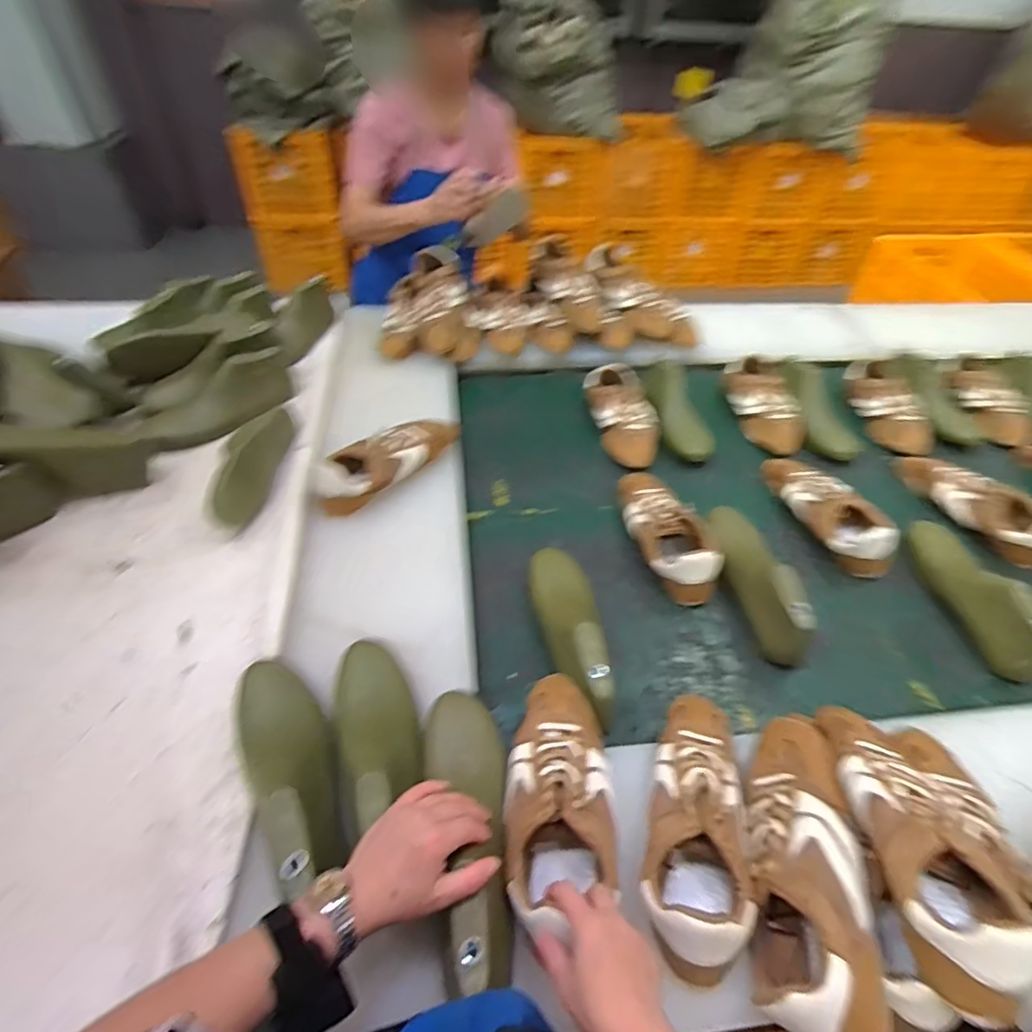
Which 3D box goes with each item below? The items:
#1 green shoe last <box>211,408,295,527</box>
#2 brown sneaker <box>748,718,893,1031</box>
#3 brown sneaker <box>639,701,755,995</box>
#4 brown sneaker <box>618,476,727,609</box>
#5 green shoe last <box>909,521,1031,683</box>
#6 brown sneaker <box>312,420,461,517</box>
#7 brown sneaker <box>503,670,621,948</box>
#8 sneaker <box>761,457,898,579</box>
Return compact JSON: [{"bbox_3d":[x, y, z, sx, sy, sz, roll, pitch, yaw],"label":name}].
[{"bbox_3d":[-0.407,-0.089,0.846,0.061,0.089,0.264,0,48,-3],"label":"green shoe last"},{"bbox_3d":[0.273,0.307,0.512,0.096,0.090,0.276,13,49,9],"label":"brown sneaker"},{"bbox_3d":[0.182,0.291,0.549,0.096,0.085,0.242,14,49,10],"label":"brown sneaker"},{"bbox_3d":[0.235,0.008,0.868,0.104,0.059,0.268,-7,49,-9],"label":"brown sneaker"},{"bbox_3d":[0.666,0.099,0.796,0.067,0.079,0.268,-4,49,-7],"label":"green shoe last"},{"bbox_3d":[-0.203,-0.092,0.879,0.079,0.063,0.269,35,56,25],"label":"brown sneaker"},{"bbox_3d":[0.046,0.278,0.563,0.106,0.079,0.239,6,41,3],"label":"brown sneaker"},{"bbox_3d":[0.515,-0.018,0.913,0.101,0.079,0.262,-13,50,-14],"label":"sneaker"}]

